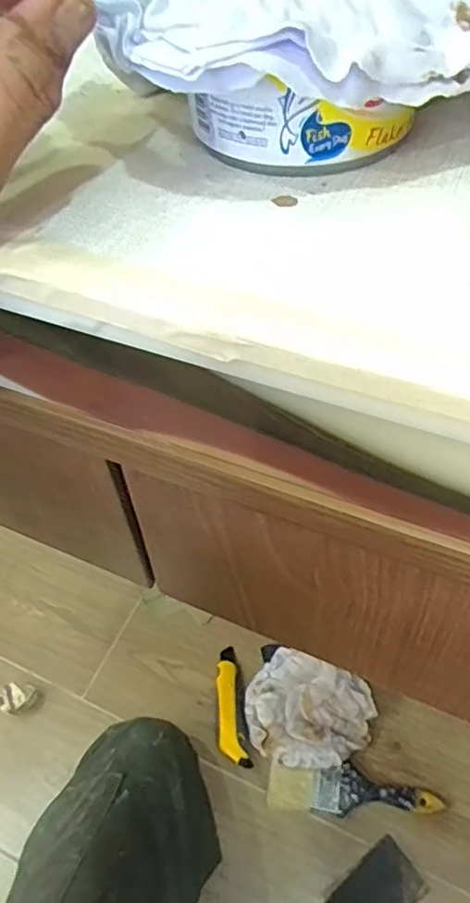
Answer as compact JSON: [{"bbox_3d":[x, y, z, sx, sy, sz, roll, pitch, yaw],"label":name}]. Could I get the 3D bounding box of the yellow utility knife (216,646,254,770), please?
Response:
[{"bbox_3d":[-0.010,0.361,0.875,0.038,0.020,0.167,-9,52,-4],"label":"yellow utility knife"}]

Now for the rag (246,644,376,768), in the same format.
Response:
[{"bbox_3d":[0.101,0.360,0.855,0.174,0.038,0.154,21,56,18],"label":"rag"}]

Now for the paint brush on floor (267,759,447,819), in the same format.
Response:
[{"bbox_3d":[0.156,0.443,0.803,0.219,0.019,0.055,0,52,3],"label":"paint brush on floor"}]

